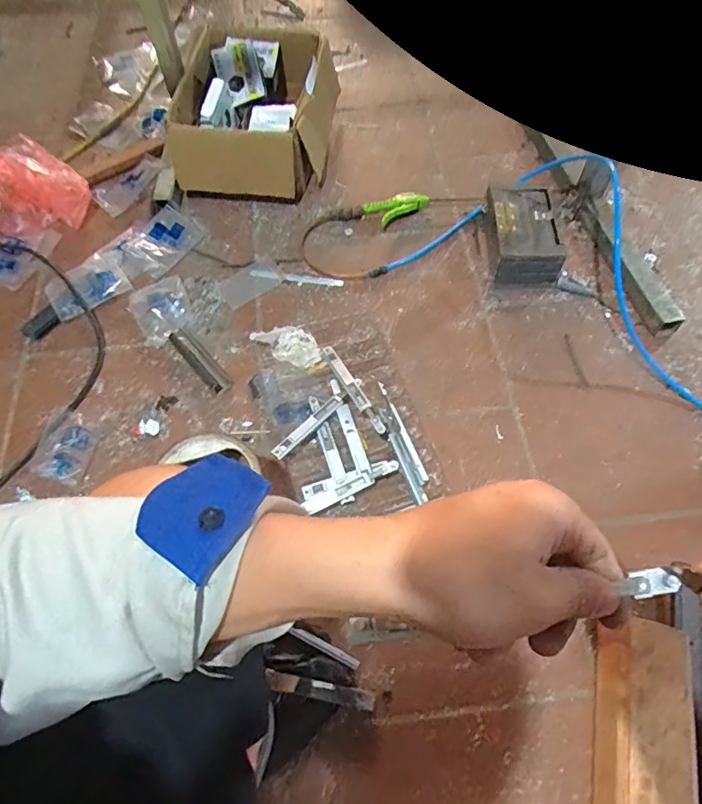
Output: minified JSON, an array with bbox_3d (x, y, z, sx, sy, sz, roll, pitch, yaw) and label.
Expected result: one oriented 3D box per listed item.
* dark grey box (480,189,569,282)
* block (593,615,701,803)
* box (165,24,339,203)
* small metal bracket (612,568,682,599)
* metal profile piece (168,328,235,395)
[{"bbox_3d":[0.317,-0.313,0.973,0.118,0.078,0.191,-2,61,0],"label":"dark grey box"},{"bbox_3d":[0.331,0.379,0.593,0.084,0.091,0.236,11,62,7],"label":"block"},{"bbox_3d":[-0.196,-0.595,1.064,0.292,0.162,0.352,6,62,3],"label":"box"},{"bbox_3d":[0.160,0.098,0.282,0.031,0.006,0.013,-10,62,-1],"label":"small metal bracket"},{"bbox_3d":[-0.255,-0.071,0.884,0.034,0.019,0.147,-38,67,-18],"label":"metal profile piece"}]

